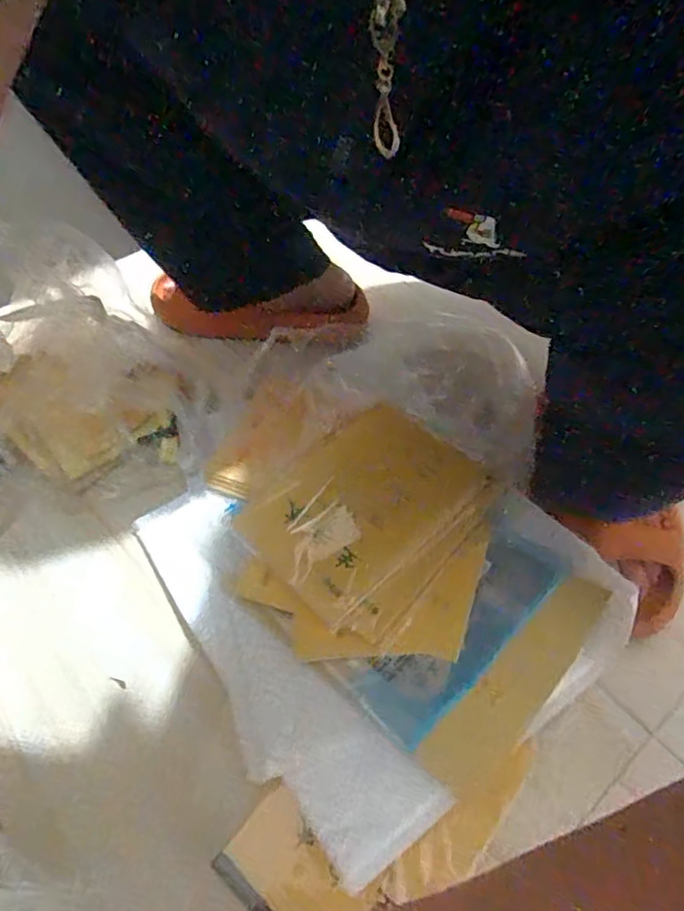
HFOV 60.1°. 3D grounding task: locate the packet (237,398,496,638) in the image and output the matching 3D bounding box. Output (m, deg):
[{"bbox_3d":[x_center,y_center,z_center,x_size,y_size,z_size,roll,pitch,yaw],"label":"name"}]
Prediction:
[{"bbox_3d":[0.027,0.047,0.518,0.195,0.019,0.161,-37,59,-21],"label":"packet"}]

